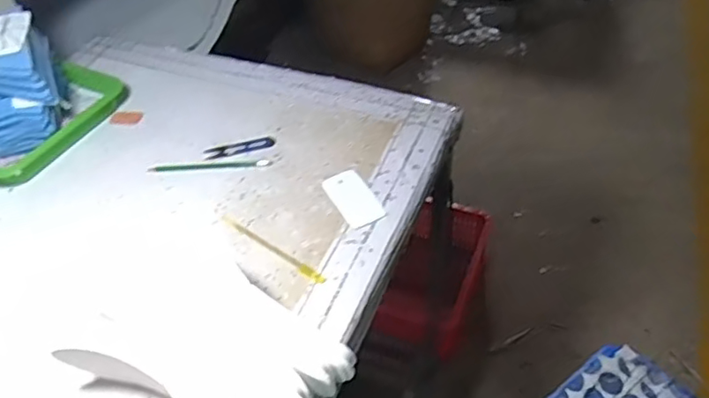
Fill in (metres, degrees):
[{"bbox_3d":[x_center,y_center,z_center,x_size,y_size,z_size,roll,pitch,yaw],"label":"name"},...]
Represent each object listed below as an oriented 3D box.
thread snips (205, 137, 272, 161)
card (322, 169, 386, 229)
[{"bbox_3d":[-0.175,-0.079,0.877,0.105,0.010,0.031,-8,44,-3],"label":"thread snips"},{"bbox_3d":[-0.002,-0.003,0.786,0.055,0.004,0.103,-22,47,-16],"label":"card"}]

